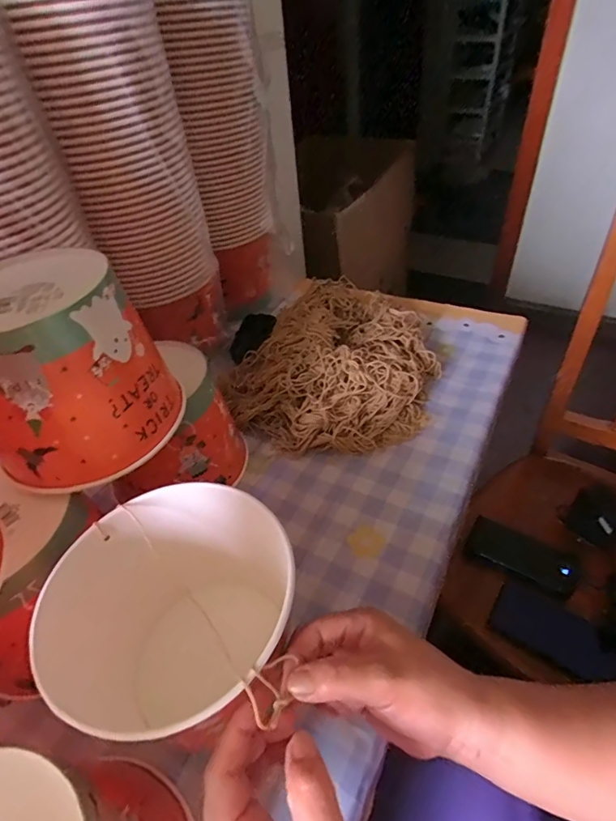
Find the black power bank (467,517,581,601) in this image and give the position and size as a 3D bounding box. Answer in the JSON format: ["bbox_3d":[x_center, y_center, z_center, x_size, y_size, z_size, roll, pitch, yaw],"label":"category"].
[{"bbox_3d":[0.330,0.222,0.697,0.155,0.025,0.067,20,50,25],"label":"black power bank"}]

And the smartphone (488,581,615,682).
[{"bbox_3d":[0.347,0.312,0.635,0.163,0.005,0.074,25,63,23],"label":"smartphone"}]

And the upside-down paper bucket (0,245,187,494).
[{"bbox_3d":[-0.187,-0.035,0.358,0.135,0.132,0.135,-4,45,3],"label":"upside-down paper bucket"}]

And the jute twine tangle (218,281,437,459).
[{"bbox_3d":[0.050,-0.063,0.589,0.240,0.069,0.292,28,54,31],"label":"jute twine tangle"}]

